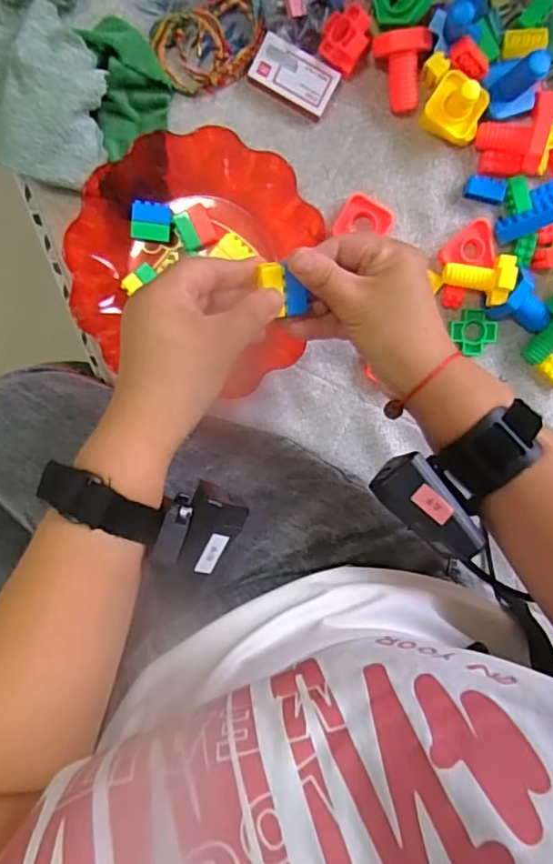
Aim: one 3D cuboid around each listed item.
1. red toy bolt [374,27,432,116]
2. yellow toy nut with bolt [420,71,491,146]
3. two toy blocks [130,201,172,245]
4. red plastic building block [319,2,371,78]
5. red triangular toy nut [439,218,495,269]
[{"bbox_3d":[0.101,-0.294,0.463,0.045,0.037,0.057,-2,99,-2],"label":"red toy bolt"},{"bbox_3d":[0.148,-0.264,0.461,0.049,0.044,0.046,29,97,-6],"label":"yellow toy nut with bolt"},{"bbox_3d":[-0.107,-0.179,0.492,0.032,0.016,0.031,6,99,-3],"label":"two toy blocks"},{"bbox_3d":[0.056,-0.320,0.465,0.036,0.032,0.043,26,97,-6],"label":"red plastic building block"},{"bbox_3d":[0.167,-0.163,0.496,0.045,0.011,0.038,3,99,-3],"label":"red triangular toy nut"}]

